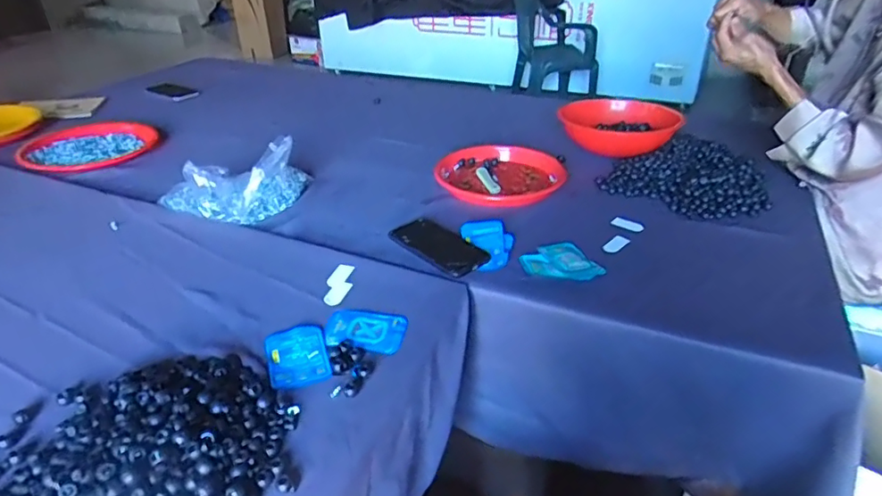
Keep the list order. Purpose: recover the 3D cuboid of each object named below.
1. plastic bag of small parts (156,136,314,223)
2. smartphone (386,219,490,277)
[{"bbox_3d":[-0.350,-0.116,0.940,0.244,0.108,0.164,-11,33,-16],"label":"plastic bag of small parts"},{"bbox_3d":[-0.003,-0.003,0.843,0.086,0.016,0.154,-25,39,-34],"label":"smartphone"}]

